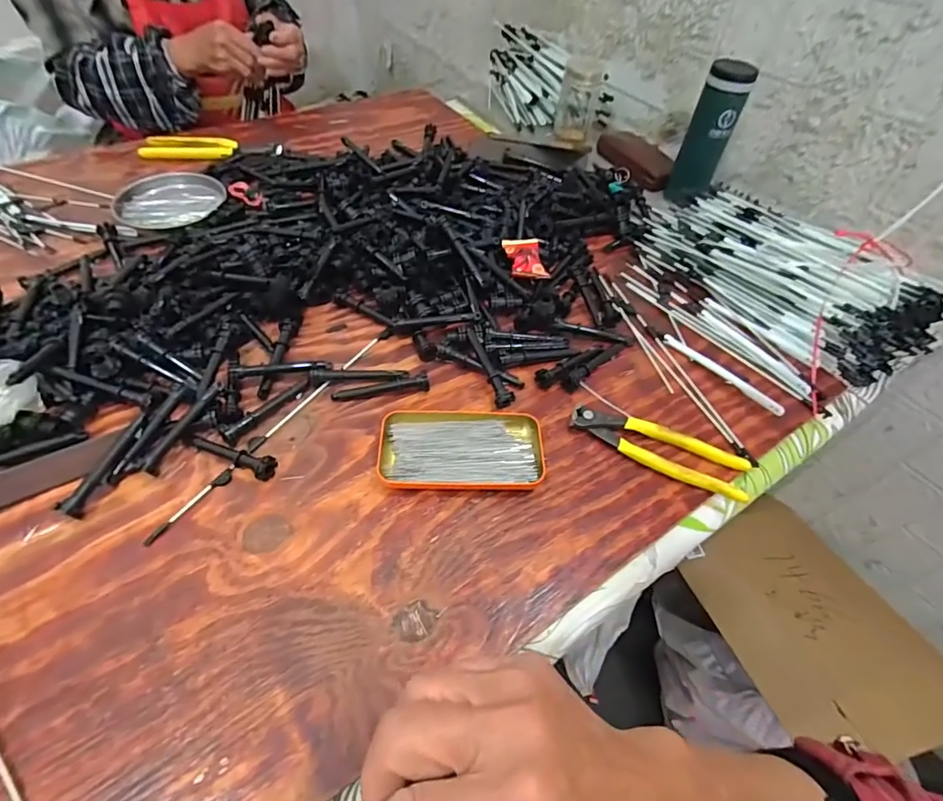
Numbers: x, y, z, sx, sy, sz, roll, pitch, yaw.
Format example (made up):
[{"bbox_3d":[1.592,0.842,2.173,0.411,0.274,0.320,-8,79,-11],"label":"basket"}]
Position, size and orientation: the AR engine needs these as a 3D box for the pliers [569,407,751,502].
[{"bbox_3d":[0.171,0.044,0.442,0.161,0.015,0.045,20,53,11],"label":"pliers"}]

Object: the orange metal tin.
[{"bbox_3d":[-0.009,0.042,0.426,0.141,0.017,0.079,2,52,-4],"label":"orange metal tin"}]

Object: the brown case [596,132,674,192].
[{"bbox_3d":[0.265,-0.403,0.789,0.065,0.037,0.175,-10,54,-13],"label":"brown case"}]

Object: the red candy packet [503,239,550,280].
[{"bbox_3d":[0.065,-0.170,0.573,0.043,0.015,0.074,-6,53,-10],"label":"red candy packet"}]

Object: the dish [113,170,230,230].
[{"bbox_3d":[-0.399,-0.269,0.633,0.132,0.015,0.109,-9,53,-12],"label":"dish"}]

